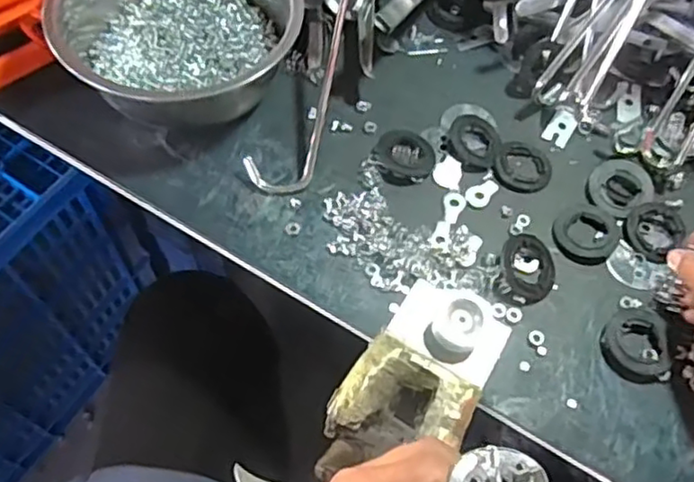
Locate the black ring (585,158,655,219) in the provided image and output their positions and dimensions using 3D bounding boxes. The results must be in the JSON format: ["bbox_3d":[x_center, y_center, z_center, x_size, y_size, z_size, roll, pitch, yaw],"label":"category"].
[{"bbox_3d":[0.214,-0.043,0.508,0.056,0.008,0.046,-34,69,-20],"label":"black ring"}]

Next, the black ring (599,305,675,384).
[{"bbox_3d":[0.202,0.071,0.447,0.047,0.008,0.051,2,61,-3],"label":"black ring"}]

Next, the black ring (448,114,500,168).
[{"bbox_3d":[0.103,-0.082,0.522,0.042,0.006,0.050,16,61,5],"label":"black ring"}]

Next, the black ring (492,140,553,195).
[{"bbox_3d":[0.142,-0.060,0.523,0.046,0.005,0.051,15,61,4],"label":"black ring"}]

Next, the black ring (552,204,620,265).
[{"bbox_3d":[0.181,-0.006,0.491,0.046,0.007,0.049,2,61,-3],"label":"black ring"}]

